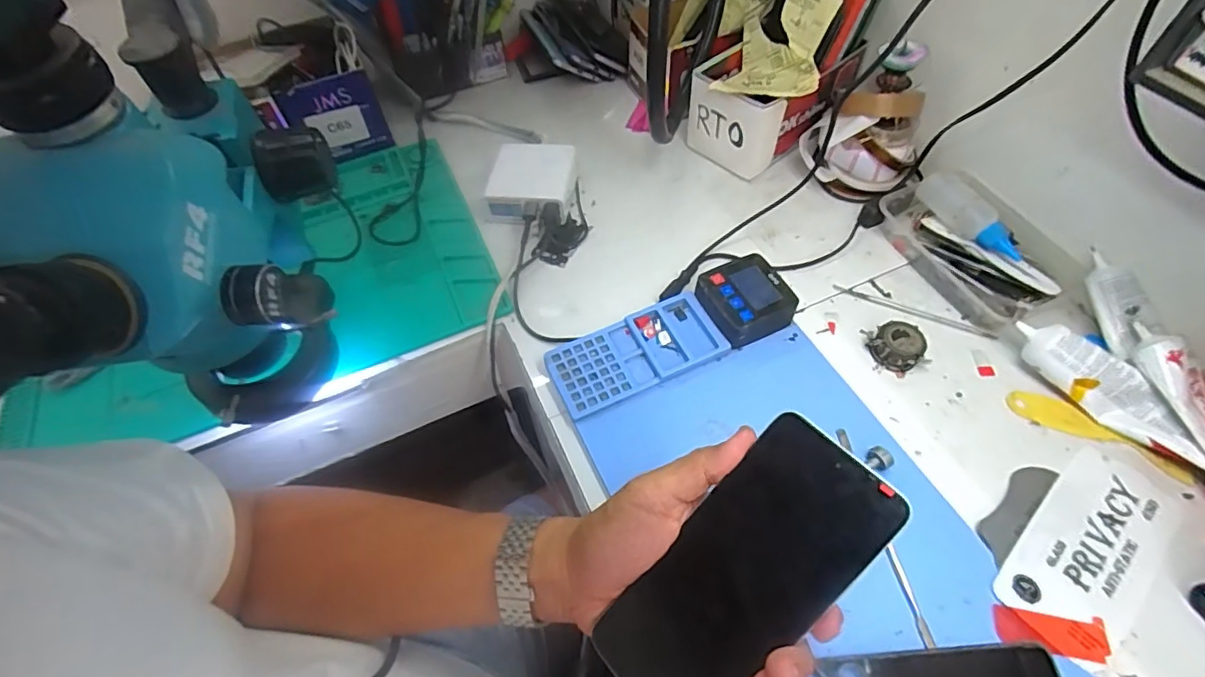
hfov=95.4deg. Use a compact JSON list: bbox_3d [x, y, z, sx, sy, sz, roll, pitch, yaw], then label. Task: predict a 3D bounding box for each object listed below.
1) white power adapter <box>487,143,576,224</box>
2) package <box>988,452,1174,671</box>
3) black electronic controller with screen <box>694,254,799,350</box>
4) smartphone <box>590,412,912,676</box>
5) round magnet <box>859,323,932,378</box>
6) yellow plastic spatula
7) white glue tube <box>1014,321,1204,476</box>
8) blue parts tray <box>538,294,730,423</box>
[{"bbox_3d":[-0.074,-0.167,0.598,0.087,0.040,0.092,6,56,7],"label":"white power adapter"},{"bbox_3d":[0.340,0.147,0.381,0.159,0.006,0.073,-38,62,-21],"label":"package"},{"bbox_3d":[0.126,-0.032,0.492,0.071,0.035,0.071,-19,57,-10],"label":"black electronic controller with screen"},{"bbox_3d":[0.070,0.122,0.278,0.166,0.004,0.073,-49,63,6],"label":"smartphone"},{"bbox_3d":[0.254,0.007,0.474,0.041,0.023,0.042,-1,56,2],"label":"round magnet"},{"bbox_3d":[0.392,0.073,0.436,0.122,0.004,0.030,25,61,18],"label":"yellow plastic spatula"},{"bbox_3d":[0.396,0.040,0.432,0.035,0.036,0.141,-40,75,-22],"label":"white glue tube"},{"bbox_3d":[0.029,0.013,0.478,0.148,0.014,0.068,-22,58,-12],"label":"blue parts tray"}]

